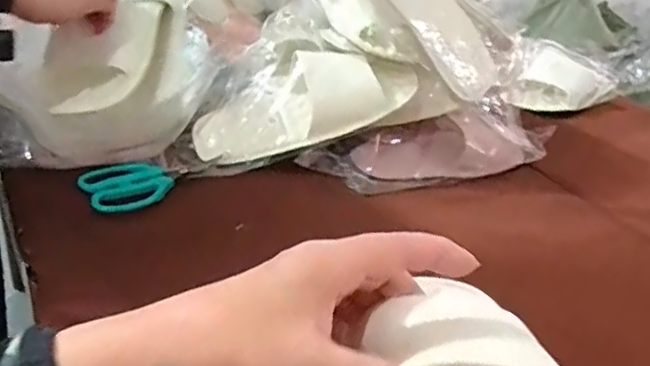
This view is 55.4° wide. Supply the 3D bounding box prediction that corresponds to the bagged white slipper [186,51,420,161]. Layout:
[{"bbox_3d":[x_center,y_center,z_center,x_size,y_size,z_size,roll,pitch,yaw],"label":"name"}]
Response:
[{"bbox_3d":[-0.024,-0.099,0.715,0.266,0.078,0.094,-20,36,-7],"label":"bagged white slipper"}]

